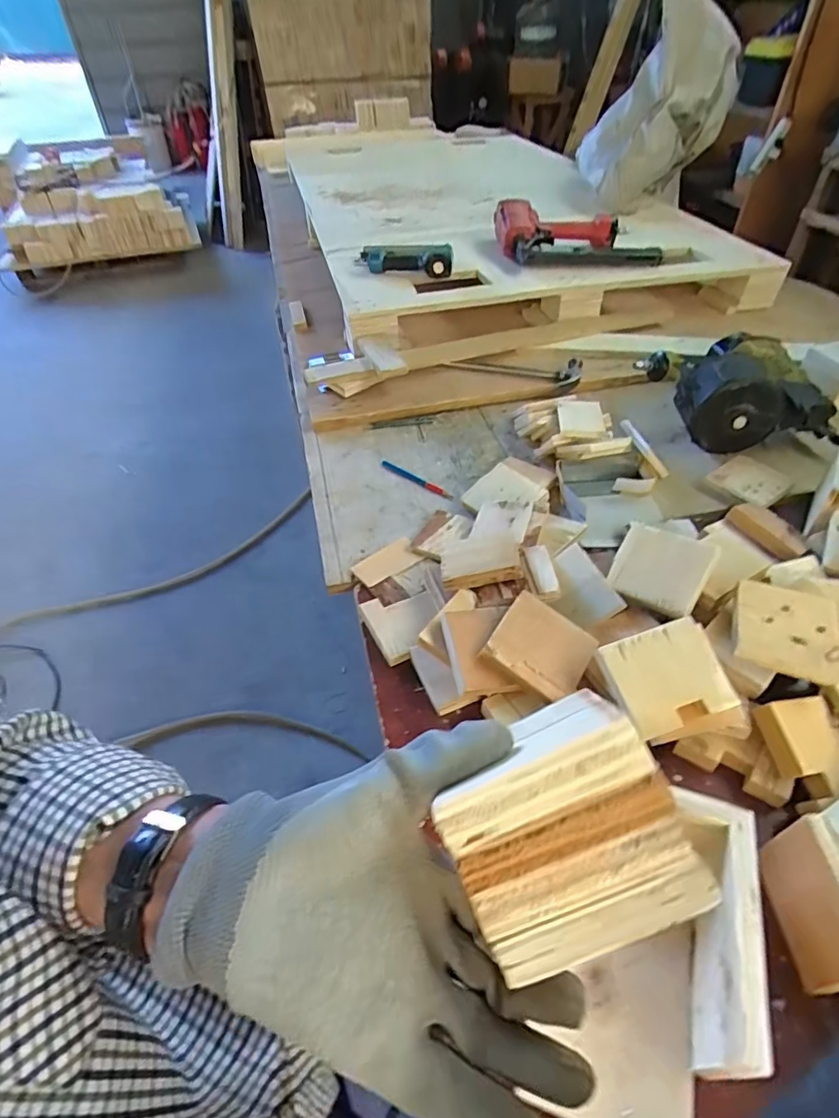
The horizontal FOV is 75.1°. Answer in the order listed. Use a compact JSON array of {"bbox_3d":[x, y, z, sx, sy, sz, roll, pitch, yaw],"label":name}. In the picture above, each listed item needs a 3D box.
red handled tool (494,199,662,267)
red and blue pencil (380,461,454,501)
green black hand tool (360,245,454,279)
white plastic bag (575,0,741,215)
[{"bbox_3d":[0.326,-0.686,1.143,0.319,0.081,0.176,1,47,3],"label":"red handled tool"},{"bbox_3d":[-0.005,-0.116,0.805,0.136,0.007,0.013,30,54,26],"label":"red and blue pencil"},{"bbox_3d":[-0.030,-0.603,1.095,0.196,0.047,0.062,7,47,8],"label":"green black hand tool"},{"bbox_3d":[0.603,-1.161,1.369,0.331,0.393,0.330,10,48,11],"label":"white plastic bag"}]

